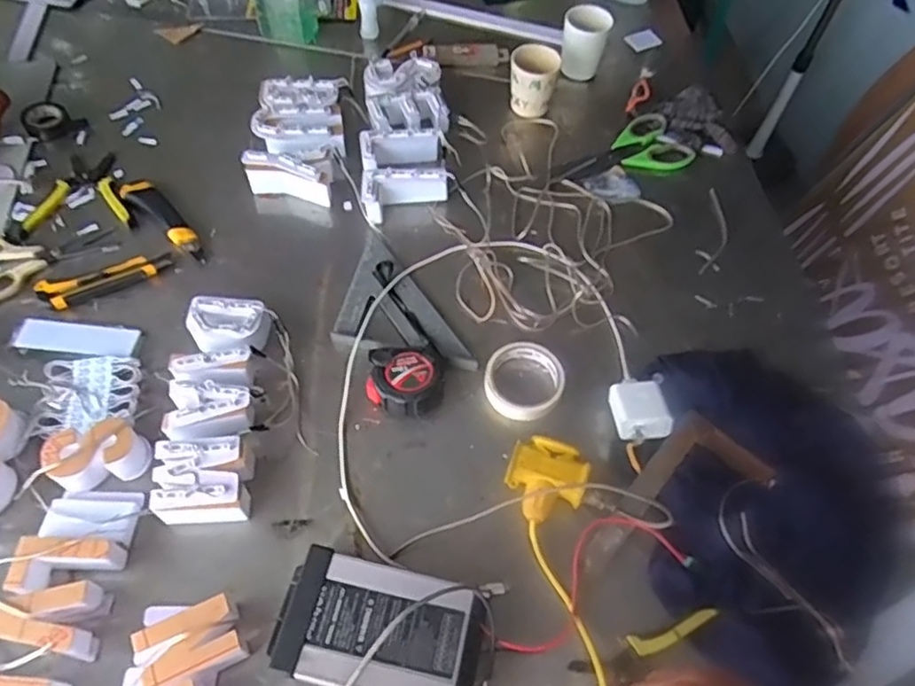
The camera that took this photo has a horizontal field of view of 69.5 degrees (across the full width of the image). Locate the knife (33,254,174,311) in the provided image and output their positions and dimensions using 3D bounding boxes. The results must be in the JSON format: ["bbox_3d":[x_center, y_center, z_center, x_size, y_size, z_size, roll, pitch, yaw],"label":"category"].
[{"bbox_3d":[-0.431,-0.080,0.808,0.151,0.015,0.037,-24,61,-18],"label":"knife"}]

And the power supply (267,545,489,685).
[{"bbox_3d":[-0.065,0.264,0.598,0.184,0.051,0.109,13,57,5],"label":"power supply"}]

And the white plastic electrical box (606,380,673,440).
[{"bbox_3d":[0.197,0.074,0.716,0.054,0.025,0.070,-2,57,-5],"label":"white plastic electrical box"}]

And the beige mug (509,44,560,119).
[{"bbox_3d":[0.116,-0.404,1.027,0.076,0.092,0.063,11,57,3],"label":"beige mug"}]

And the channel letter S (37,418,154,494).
[{"bbox_3d":[-0.368,0.114,0.675,0.099,0.040,0.061,-13,59,-12],"label":"channel letter S"}]

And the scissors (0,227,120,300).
[{"bbox_3d":[-0.527,-0.097,0.819,0.175,0.007,0.115,-3,57,-6],"label":"scissors"}]

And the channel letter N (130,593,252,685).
[{"bbox_3d":[-0.234,0.268,0.582,0.084,0.047,0.061,-24,64,-18],"label":"channel letter N"}]

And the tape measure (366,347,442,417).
[{"bbox_3d":[-0.059,0.036,0.754,0.083,0.038,0.081,2,57,-3],"label":"tape measure"}]

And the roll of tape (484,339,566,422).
[{"bbox_3d":[0.074,0.042,0.748,0.089,0.038,0.094,2,57,-3],"label":"roll of tape"}]

